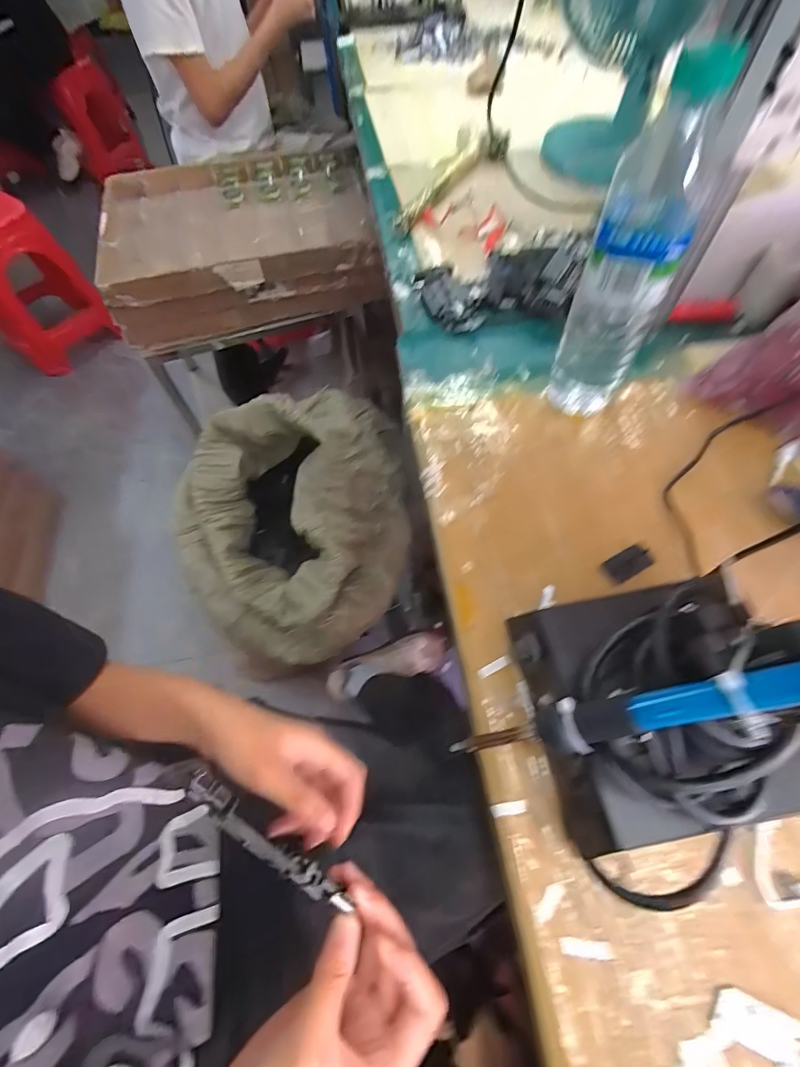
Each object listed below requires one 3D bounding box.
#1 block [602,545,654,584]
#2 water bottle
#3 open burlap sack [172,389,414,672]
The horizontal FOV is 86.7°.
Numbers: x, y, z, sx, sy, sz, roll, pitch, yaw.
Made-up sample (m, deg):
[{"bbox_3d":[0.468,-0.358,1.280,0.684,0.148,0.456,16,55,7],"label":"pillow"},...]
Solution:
[{"bbox_3d":[0.172,0.023,0.319,0.036,0.006,0.019,-25,63,-11],"label":"block"},{"bbox_3d":[0.169,-0.194,0.321,0.062,0.220,0.061,14,63,10],"label":"water bottle"},{"bbox_3d":[-0.155,-0.040,0.604,0.317,0.179,0.404,-5,61,-2],"label":"open burlap sack"}]

